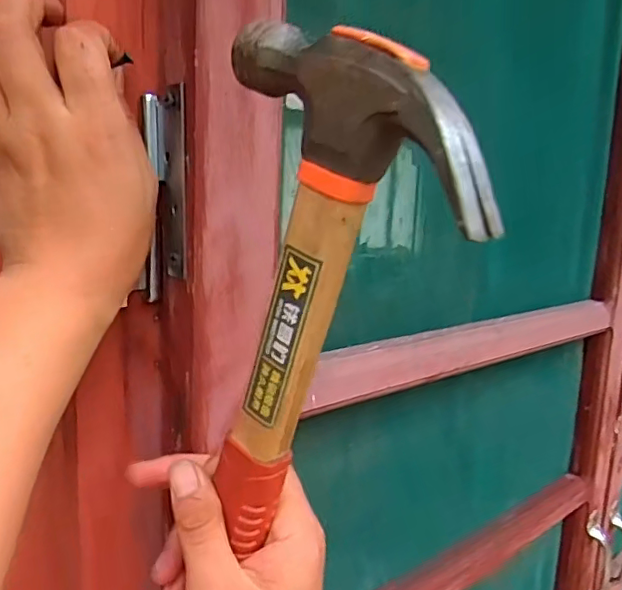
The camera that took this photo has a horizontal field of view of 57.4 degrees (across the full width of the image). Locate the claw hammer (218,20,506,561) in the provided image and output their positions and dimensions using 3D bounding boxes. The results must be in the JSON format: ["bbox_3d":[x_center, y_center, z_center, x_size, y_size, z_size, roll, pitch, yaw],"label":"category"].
[{"bbox_3d":[-0.003,0.008,0.216,0.037,0.197,0.097,-4,32,-38],"label":"claw hammer"}]

